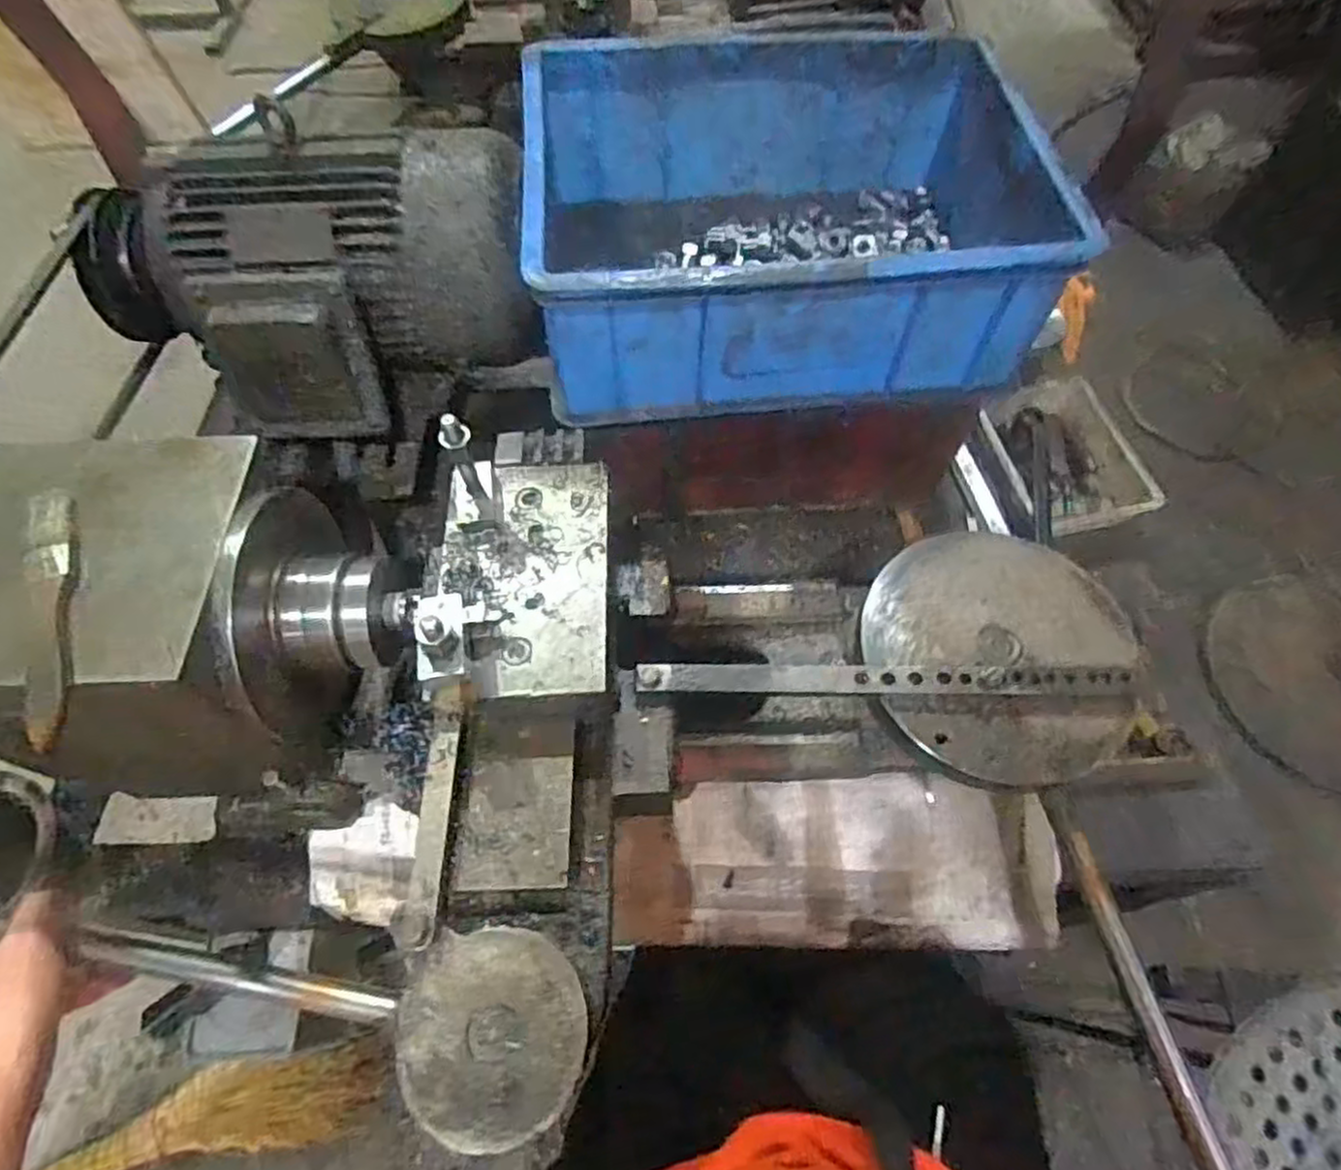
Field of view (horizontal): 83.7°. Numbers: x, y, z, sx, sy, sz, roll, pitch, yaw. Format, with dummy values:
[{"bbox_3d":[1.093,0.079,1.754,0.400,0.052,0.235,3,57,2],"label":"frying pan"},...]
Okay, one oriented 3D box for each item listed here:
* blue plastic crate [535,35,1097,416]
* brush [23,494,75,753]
[{"bbox_3d":[0.092,-0.305,0.627,0.396,0.155,0.303,-5,58,0],"label":"blue plastic crate"},{"bbox_3d":[-0.324,0.013,0.388,0.019,0.017,0.158,-19,60,-9],"label":"brush"}]

